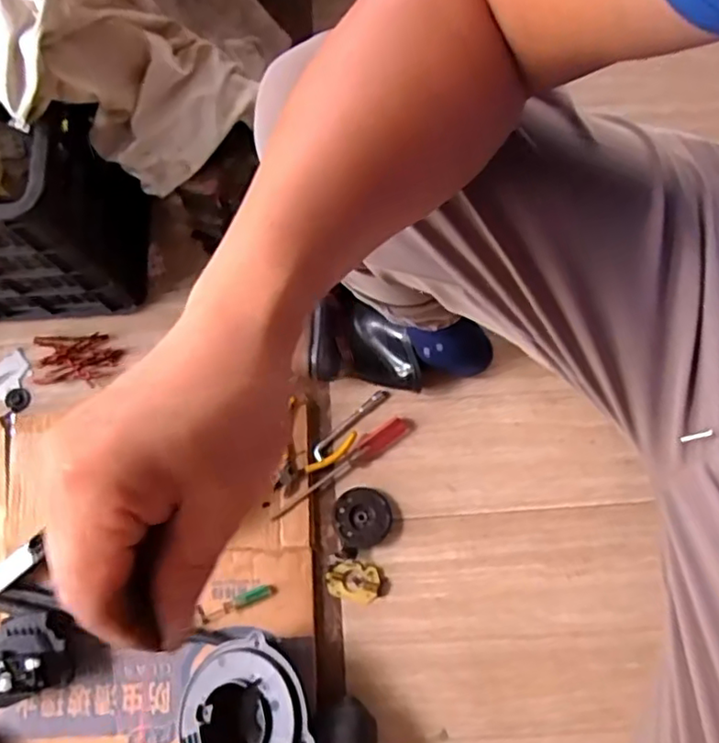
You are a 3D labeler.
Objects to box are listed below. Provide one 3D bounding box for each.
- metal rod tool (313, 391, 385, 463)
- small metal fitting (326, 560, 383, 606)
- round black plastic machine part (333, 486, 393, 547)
[{"bbox_3d":[-0.013,0.067,0.795,0.120,0.011,0.020,-41,79,-10],"label":"metal rod tool"},{"bbox_3d":[-0.005,0.252,0.747,0.068,0.013,0.045,14,77,4],"label":"small metal fitting"},{"bbox_3d":[0.003,0.177,0.758,0.068,0.021,0.070,-24,77,-5],"label":"round black plastic machine part"}]

